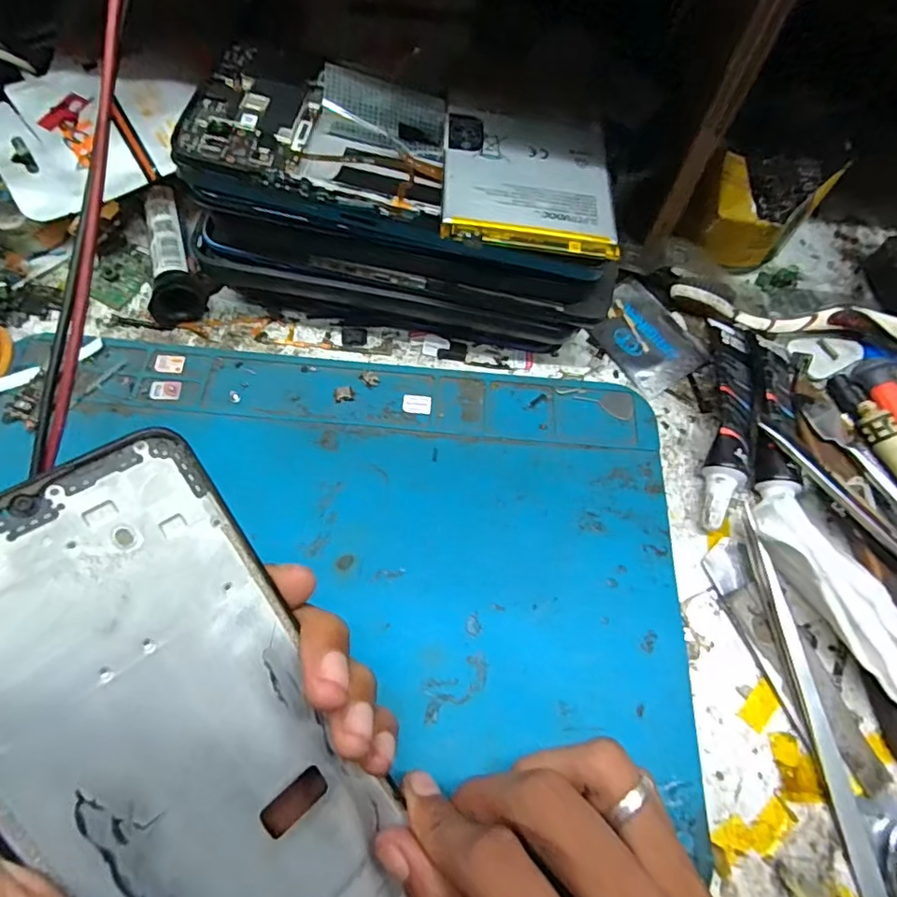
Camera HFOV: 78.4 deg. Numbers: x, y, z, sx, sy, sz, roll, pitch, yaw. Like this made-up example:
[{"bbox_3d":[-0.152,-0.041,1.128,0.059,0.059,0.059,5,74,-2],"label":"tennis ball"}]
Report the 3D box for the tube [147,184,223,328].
[{"bbox_3d":[-0.129,-0.094,0.264,0.024,0.024,0.073,-10,65,-8],"label":"tube"}]

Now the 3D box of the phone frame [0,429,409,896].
[{"bbox_3d":[-0.062,0.079,0.138,0.071,0.004,0.158,-34,103,-32],"label":"phone frame"}]

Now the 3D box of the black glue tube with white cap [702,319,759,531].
[{"bbox_3d":[0.125,-0.013,0.244,0.021,0.017,0.105,15,64,4],"label":"black glue tube with white cap"}]

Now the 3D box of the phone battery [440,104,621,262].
[{"bbox_3d":[0.029,-0.100,0.203,0.062,0.008,0.066,1,64,-3],"label":"phone battery"}]

